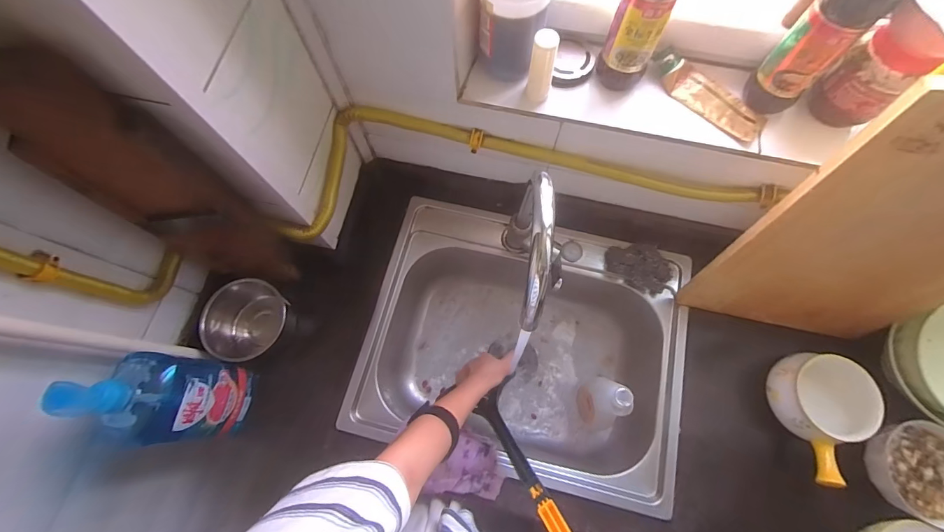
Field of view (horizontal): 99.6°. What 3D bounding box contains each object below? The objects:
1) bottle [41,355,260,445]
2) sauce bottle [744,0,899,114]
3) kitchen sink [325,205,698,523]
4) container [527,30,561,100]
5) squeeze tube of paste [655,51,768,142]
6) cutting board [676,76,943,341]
[{"bbox_3d":[-0.409,0.171,0.526,0.092,0.271,0.103,9,72,4],"label":"bottle"},{"bbox_3d":[0.400,-0.271,0.428,0.064,0.226,0.063,-41,76,-11],"label":"sauce bottle"},{"bbox_3d":[0.094,0.153,0.777,0.534,0.225,0.423,13,73,5],"label":"kitchen sink"},{"bbox_3d":[0.089,-0.252,0.506,0.030,0.093,0.028,0,72,1],"label":"container"},{"bbox_3d":[0.316,-0.232,0.531,0.164,0.027,0.052,41,77,13],"label":"squeeze tube of paste"},{"bbox_3d":[0.525,-0.016,0.510,0.313,0.433,0.018,11,61,4],"label":"cutting board"}]

